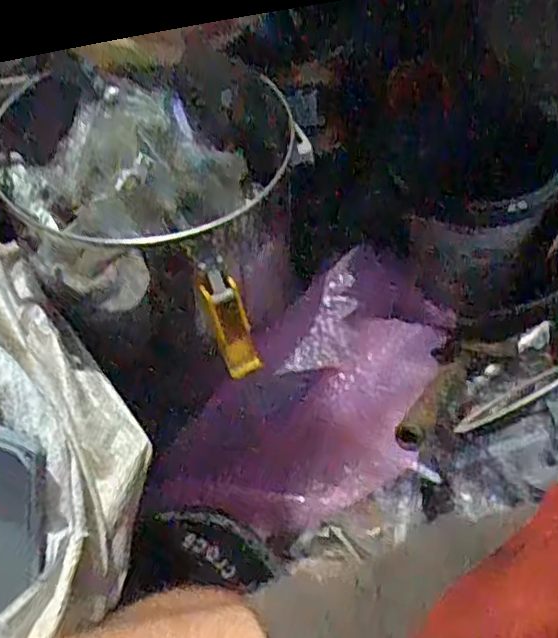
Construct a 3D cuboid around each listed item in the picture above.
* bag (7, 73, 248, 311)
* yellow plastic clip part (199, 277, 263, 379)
[{"bbox_3d":[-0.151,-0.135,0.689,0.166,0.109,0.224,31,60,22],"label":"bag"},{"bbox_3d":[-0.041,0.010,0.613,0.029,0.091,0.014,-21,22,-13],"label":"yellow plastic clip part"}]

